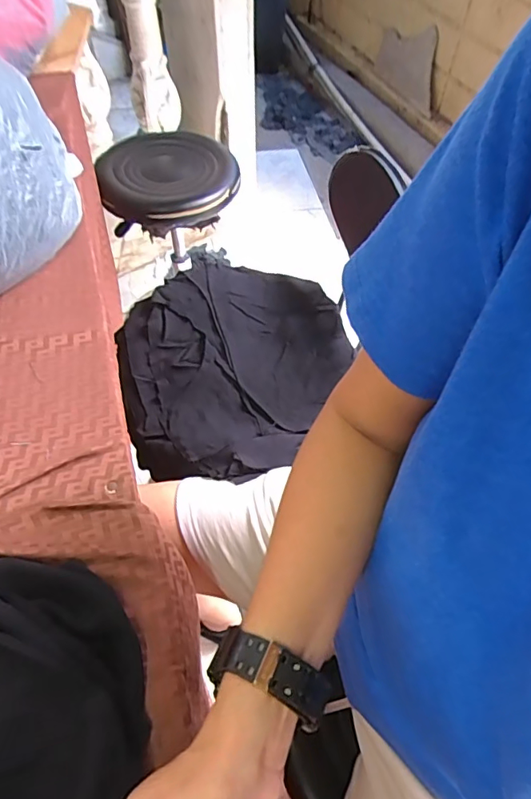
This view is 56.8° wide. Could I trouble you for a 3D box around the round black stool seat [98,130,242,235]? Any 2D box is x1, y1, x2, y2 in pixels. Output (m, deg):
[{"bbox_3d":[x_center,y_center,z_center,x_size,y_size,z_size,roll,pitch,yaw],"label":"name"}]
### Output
[{"bbox_3d":[-0.219,-0.491,1.073,0.282,0.077,0.290,1,54,-1],"label":"round black stool seat"}]

